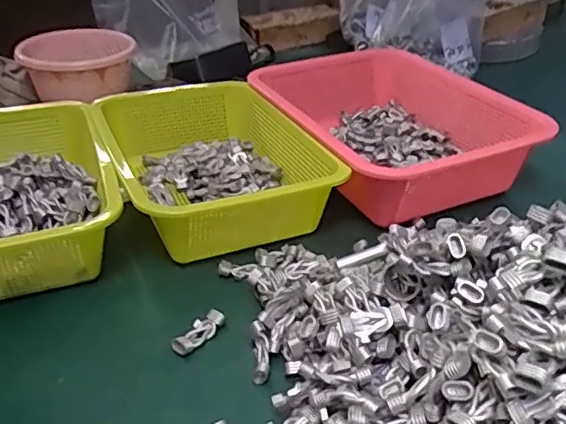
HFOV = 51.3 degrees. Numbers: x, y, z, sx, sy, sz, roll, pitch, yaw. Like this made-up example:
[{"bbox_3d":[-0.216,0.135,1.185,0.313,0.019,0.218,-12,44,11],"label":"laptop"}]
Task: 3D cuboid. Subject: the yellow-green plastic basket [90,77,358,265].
[{"bbox_3d":[-0.077,-0.049,0.592,0.176,0.086,0.269,-15,35,-19],"label":"yellow-green plastic basket"}]

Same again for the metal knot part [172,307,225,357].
[{"bbox_3d":[-0.064,0.090,0.442,0.015,0.017,0.044,24,41,35],"label":"metal knot part"}]

